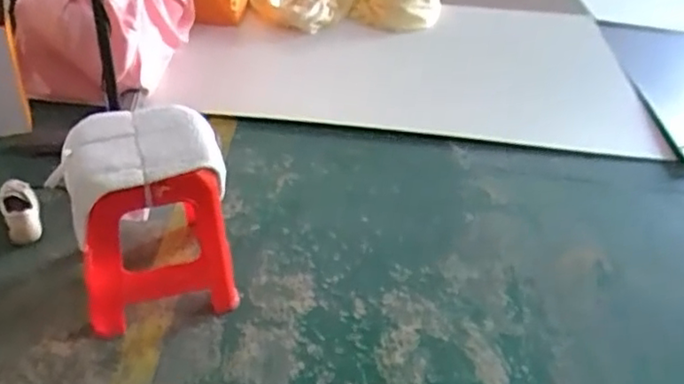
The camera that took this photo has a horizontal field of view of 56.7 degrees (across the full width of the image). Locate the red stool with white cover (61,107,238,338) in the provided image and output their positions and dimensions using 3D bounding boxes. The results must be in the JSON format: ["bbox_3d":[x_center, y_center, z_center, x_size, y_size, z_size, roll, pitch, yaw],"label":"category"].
[{"bbox_3d":[-0.468,0.046,1.545,0.356,0.418,0.322,-10,43,-17],"label":"red stool with white cover"}]

